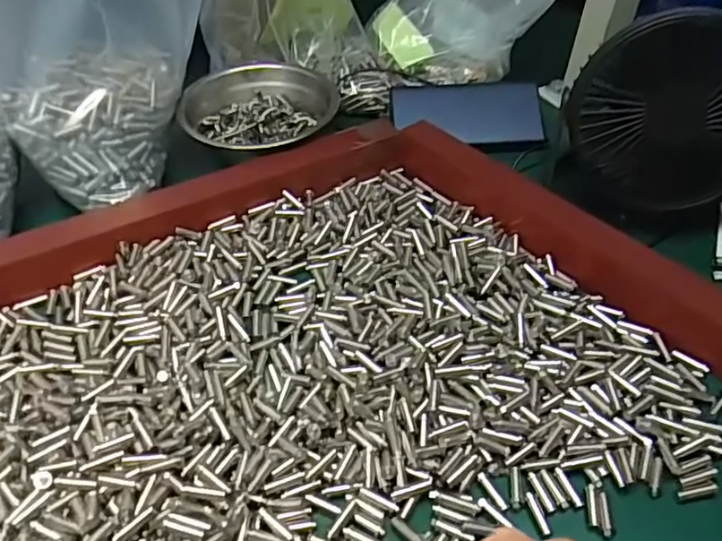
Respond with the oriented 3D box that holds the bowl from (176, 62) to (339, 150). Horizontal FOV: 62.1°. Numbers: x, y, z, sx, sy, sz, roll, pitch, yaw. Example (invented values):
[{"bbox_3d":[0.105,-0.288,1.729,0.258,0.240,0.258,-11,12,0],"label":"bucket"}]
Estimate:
[{"bbox_3d":[-0.084,-0.137,0.506,0.128,0.042,0.103,2,48,2],"label":"bowl"}]

